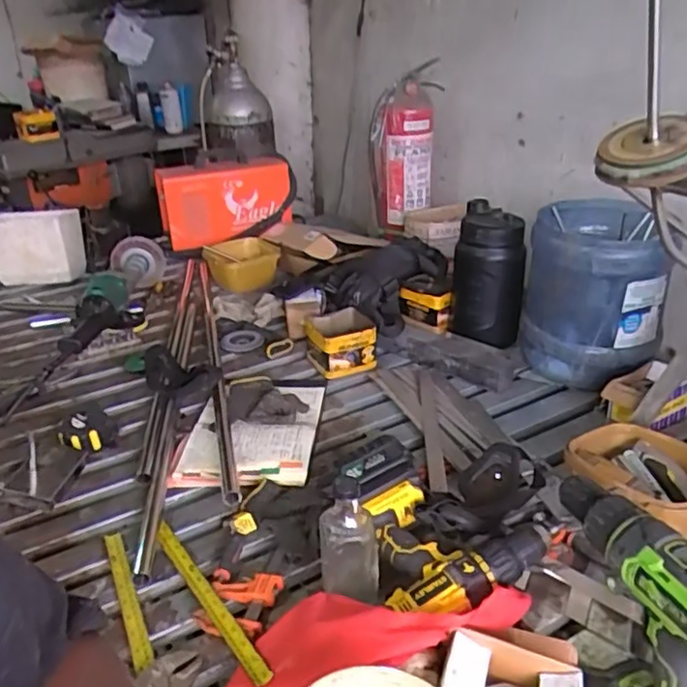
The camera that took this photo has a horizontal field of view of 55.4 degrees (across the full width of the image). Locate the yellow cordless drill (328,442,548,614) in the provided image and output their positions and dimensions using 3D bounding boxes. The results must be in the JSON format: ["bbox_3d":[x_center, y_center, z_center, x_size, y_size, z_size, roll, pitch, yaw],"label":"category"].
[{"bbox_3d":[0.086,0.240,0.824,0.187,0.072,0.275,-24,34,-36],"label":"yellow cordless drill"}]

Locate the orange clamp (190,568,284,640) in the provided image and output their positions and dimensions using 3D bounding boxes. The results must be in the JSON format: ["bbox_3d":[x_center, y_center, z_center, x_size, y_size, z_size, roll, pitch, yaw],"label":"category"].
[{"bbox_3d":[-0.130,0.317,0.790,0.088,0.029,0.089,5,28,14],"label":"orange clamp"}]

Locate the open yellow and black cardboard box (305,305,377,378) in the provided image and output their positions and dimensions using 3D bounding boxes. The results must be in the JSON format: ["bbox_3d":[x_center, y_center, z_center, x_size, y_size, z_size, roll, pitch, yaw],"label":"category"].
[{"bbox_3d":[-0.004,-0.004,1.322,0.131,0.085,0.126,-6,27,-8],"label":"open yellow and black cardboard box"}]

